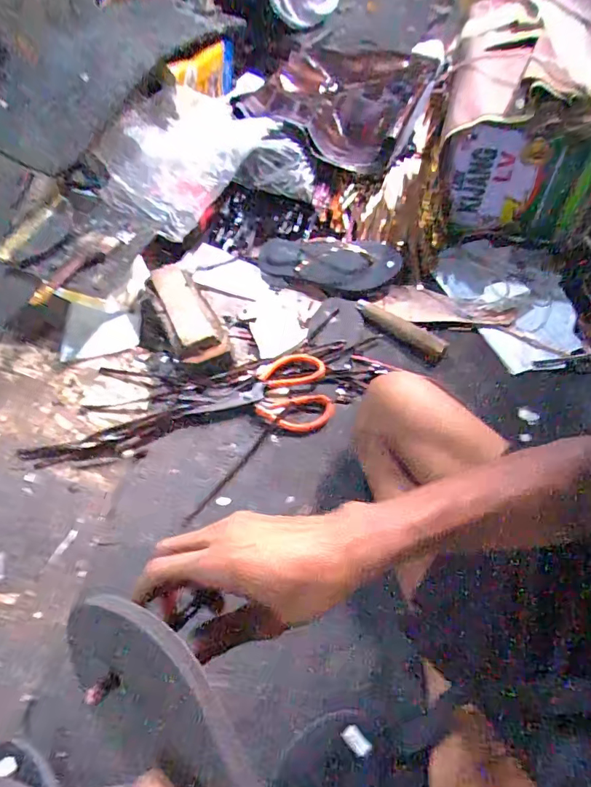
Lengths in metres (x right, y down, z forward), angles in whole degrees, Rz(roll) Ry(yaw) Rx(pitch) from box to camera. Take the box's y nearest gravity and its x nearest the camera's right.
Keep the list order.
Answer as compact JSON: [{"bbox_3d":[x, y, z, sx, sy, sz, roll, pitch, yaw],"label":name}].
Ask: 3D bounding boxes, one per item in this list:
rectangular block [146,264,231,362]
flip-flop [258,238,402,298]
[{"bbox_3d":[-0.182,-0.134,0.771,0.082,0.047,0.227,-24,57,-16],"label":"rectangular block"},{"bbox_3d":[0.055,-0.232,0.836,0.257,0.060,0.108,5,55,7],"label":"flip-flop"}]

